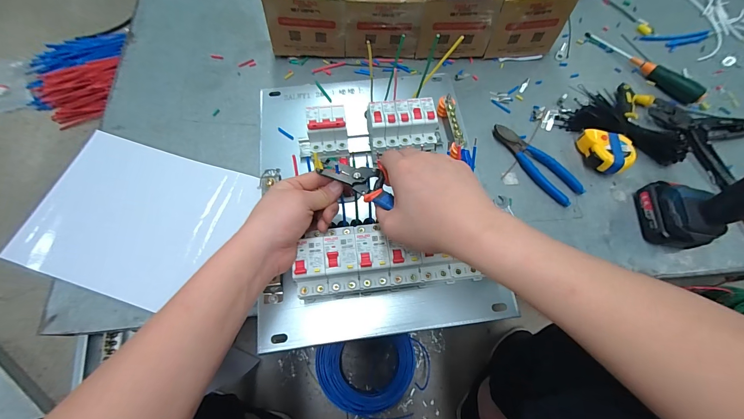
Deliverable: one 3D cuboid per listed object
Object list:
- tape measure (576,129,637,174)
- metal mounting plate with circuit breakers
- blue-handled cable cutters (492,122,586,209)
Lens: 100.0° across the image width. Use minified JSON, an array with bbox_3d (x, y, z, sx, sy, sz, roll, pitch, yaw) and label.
[{"bbox_3d":[0.373,-0.091,0.496,0.061,0.035,0.073,-7,66,-6],"label":"tape measure"},{"bbox_3d":[-0.009,-0.043,0.431,0.295,0.086,0.399,-6,66,-6],"label":"metal mounting plate with circuit breakers"},{"bbox_3d":[0.255,-0.074,0.495,0.046,0.014,0.162,-40,74,-18],"label":"blue-handled cable cutters"}]

